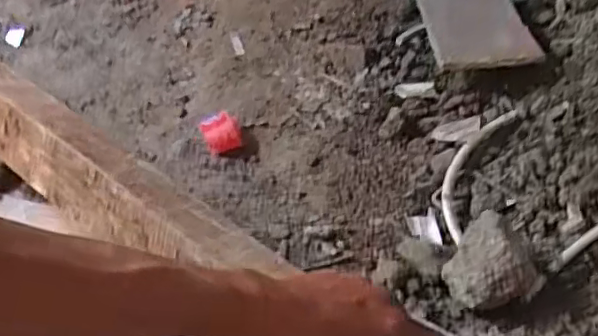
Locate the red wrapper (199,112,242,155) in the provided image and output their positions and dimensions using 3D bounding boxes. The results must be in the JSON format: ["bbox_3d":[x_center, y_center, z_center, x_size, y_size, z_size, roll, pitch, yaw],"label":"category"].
[{"bbox_3d":[-0.098,-0.046,0.743,0.044,0.031,0.051,-15,48,-8],"label":"red wrapper"}]

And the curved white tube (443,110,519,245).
[{"bbox_3d":[0.190,-0.001,0.663,0.042,0.024,0.191,20,53,22],"label":"curved white tube"}]

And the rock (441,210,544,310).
[{"bbox_3d":[0.172,0.090,0.541,0.075,0.061,0.082,33,58,31],"label":"rock"}]

